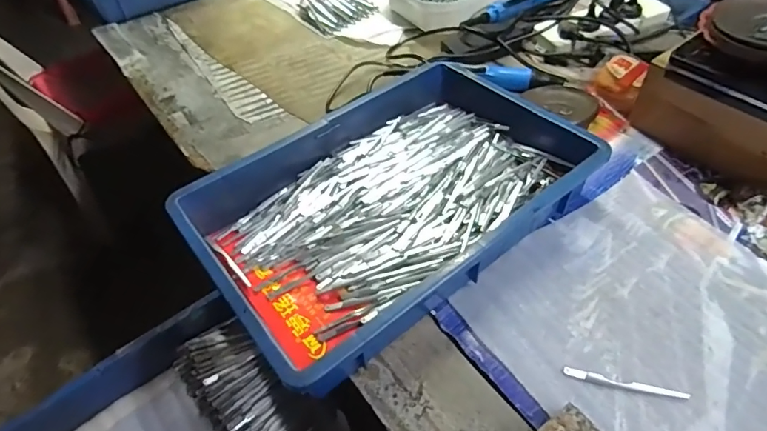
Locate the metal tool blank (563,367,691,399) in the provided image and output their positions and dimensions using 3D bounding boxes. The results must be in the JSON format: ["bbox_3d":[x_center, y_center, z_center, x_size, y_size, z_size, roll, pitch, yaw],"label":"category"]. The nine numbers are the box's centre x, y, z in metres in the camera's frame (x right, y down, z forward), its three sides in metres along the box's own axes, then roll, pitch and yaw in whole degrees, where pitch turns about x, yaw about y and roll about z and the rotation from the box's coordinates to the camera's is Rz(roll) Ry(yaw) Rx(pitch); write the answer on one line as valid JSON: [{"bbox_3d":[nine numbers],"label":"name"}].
[{"bbox_3d":[0.218,0.152,0.424,0.103,0.005,0.010,8,51,14],"label":"metal tool blank"}]

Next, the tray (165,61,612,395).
[{"bbox_3d":[0.015,-0.027,0.551,0.439,0.076,0.286,-35,54,-22],"label":"tray"}]

